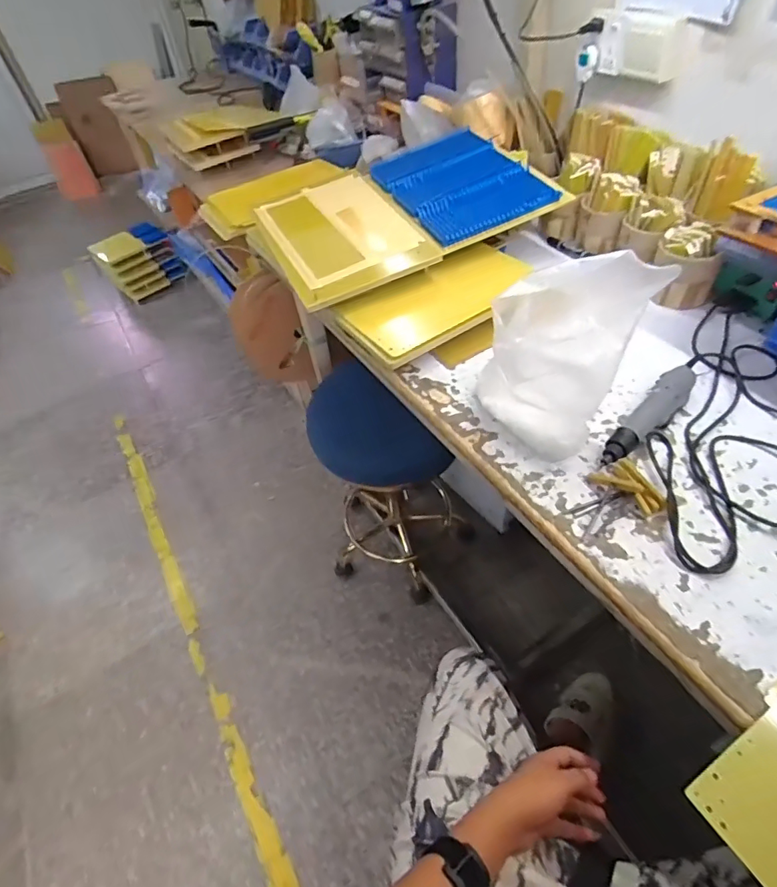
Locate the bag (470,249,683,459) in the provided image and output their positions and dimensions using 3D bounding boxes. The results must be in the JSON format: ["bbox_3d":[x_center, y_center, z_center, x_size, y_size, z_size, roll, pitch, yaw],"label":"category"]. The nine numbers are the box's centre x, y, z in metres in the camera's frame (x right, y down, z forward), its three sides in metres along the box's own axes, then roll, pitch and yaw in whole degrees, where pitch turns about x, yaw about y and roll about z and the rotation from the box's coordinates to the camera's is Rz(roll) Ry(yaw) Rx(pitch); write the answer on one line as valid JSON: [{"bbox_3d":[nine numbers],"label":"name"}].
[{"bbox_3d":[0.195,-0.101,0.580,0.150,0.220,0.108,20,55,22],"label":"bag"}]

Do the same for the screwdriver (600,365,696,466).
[{"bbox_3d":[0.342,-0.037,0.645,0.193,0.035,0.041,-38,56,-23],"label":"screwdriver"}]

